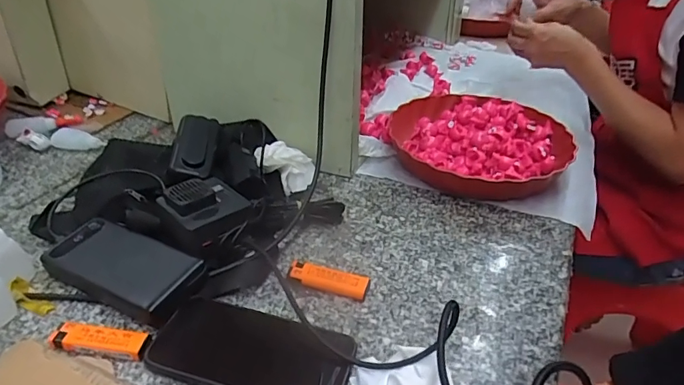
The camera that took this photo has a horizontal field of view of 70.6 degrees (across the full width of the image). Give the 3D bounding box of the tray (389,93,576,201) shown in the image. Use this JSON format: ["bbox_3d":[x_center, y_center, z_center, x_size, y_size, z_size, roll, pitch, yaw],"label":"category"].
[{"bbox_3d":[0.191,-0.070,0.674,0.237,0.064,0.236,8,35,6],"label":"tray"}]

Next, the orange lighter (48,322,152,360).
[{"bbox_3d":[-0.206,0.125,0.411,0.082,0.012,0.023,8,35,6],"label":"orange lighter"}]

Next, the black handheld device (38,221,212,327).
[{"bbox_3d":[-0.210,0.071,0.467,0.153,0.033,0.071,20,38,23],"label":"black handheld device"}]

